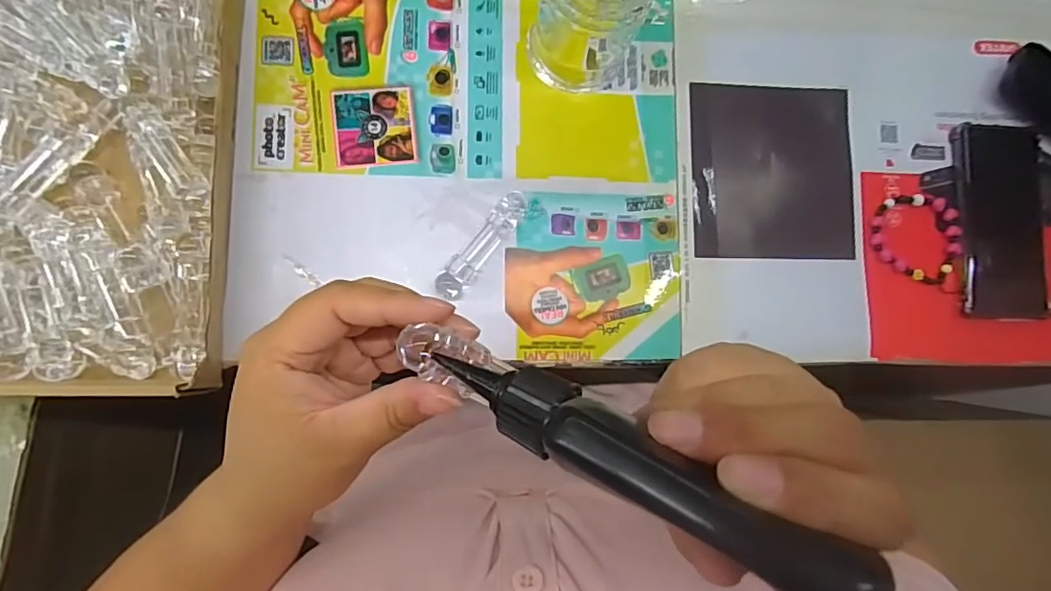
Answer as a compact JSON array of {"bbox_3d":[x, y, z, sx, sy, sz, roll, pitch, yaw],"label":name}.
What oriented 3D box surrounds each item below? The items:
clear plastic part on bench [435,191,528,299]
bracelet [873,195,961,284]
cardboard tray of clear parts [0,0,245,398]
[{"bbox_3d":[-0.033,-0.038,0.416,0.023,0.020,0.095,36,82,-2],"label":"clear plastic part on bench"},{"bbox_3d":[0.323,-0.049,0.454,0.075,0.012,0.070,0,89,-5],"label":"bracelet"},{"bbox_3d":[-0.342,-0.095,0.361,0.281,0.079,0.316,1,85,-7],"label":"cardboard tray of clear parts"}]

